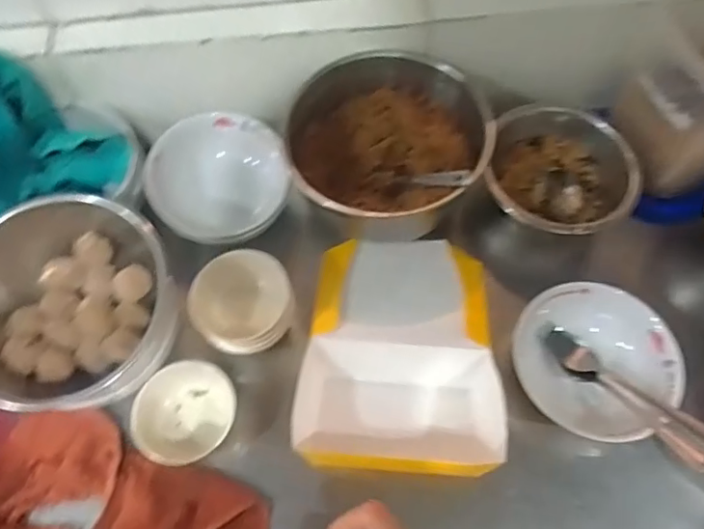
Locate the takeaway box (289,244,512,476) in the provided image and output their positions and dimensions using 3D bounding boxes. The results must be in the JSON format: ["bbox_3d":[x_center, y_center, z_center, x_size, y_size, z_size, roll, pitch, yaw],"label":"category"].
[{"bbox_3d":[0.054,0.079,0.557,0.190,0.063,0.249,6,64,3],"label":"takeaway box"}]

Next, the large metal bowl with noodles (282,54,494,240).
[{"bbox_3d":[0.048,-0.130,0.609,0.184,0.106,0.200,0,64,0],"label":"large metal bowl with noodles"}]

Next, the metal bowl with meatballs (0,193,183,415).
[{"bbox_3d":[-0.264,0.030,0.514,0.181,0.096,0.198,0,64,0],"label":"metal bowl with meatballs"}]

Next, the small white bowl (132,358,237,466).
[{"bbox_3d":[-0.162,0.145,0.538,0.087,0.065,0.091,0,64,0],"label":"small white bowl"}]

